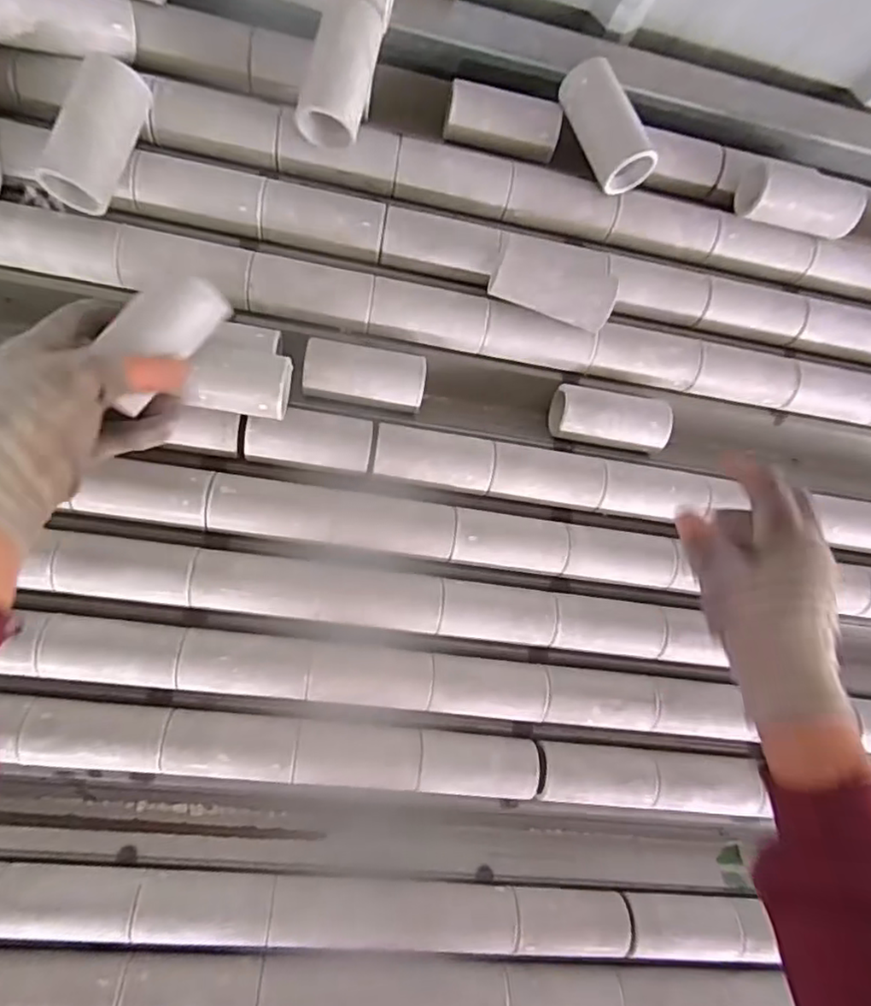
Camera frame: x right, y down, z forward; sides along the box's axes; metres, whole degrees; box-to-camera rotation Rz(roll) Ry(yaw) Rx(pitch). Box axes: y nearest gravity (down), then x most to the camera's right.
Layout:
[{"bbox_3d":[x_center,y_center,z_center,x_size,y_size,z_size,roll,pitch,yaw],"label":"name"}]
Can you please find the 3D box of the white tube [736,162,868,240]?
[{"bbox_3d":[0.278,-0.227,0.472,0.083,0.040,0.040,8,85,-9],"label":"white tube"}]

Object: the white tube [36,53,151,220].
[{"bbox_3d":[-0.209,-0.227,0.391,0.036,0.042,0.086,17,84,-8],"label":"white tube"}]

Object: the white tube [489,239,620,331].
[{"bbox_3d":[0.080,-0.149,0.436,0.083,0.039,0.034,19,84,-8],"label":"white tube"}]

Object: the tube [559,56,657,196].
[{"bbox_3d":[0.122,-0.270,0.447,0.034,0.037,0.086,-25,91,-10],"label":"tube"}]

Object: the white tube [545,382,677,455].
[{"bbox_3d":[0.132,-0.061,0.469,0.085,0.034,0.037,8,85,-9],"label":"white tube"}]

